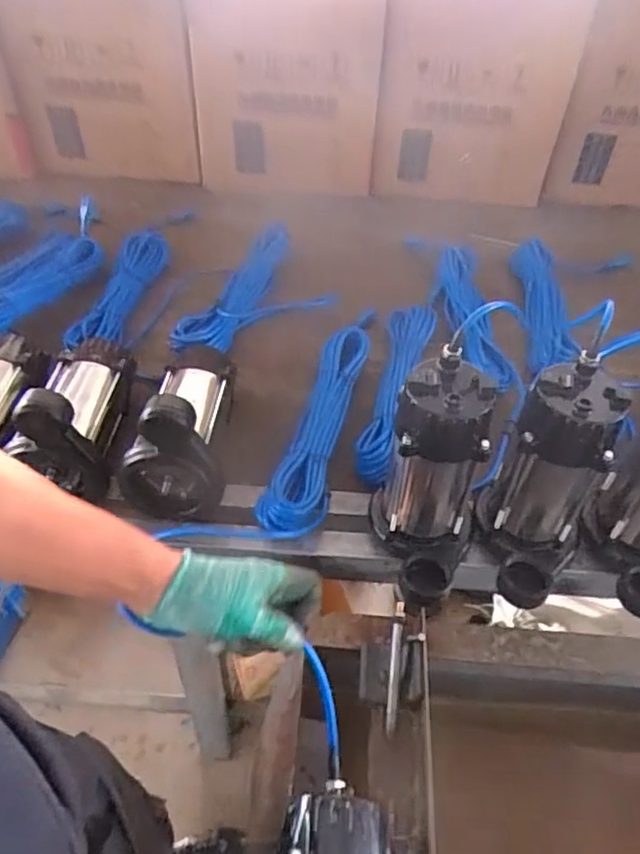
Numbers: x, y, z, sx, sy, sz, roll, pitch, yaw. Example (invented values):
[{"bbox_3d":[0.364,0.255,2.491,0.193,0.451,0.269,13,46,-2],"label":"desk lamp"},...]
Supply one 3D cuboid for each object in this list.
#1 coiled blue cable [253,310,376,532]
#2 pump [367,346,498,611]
[{"bbox_3d":[0.002,-0.019,0.857,0.076,0.045,0.396,11,48,8],"label":"coiled blue cable"},{"bbox_3d":[0.115,0.059,0.654,0.116,0.228,0.147,15,48,12],"label":"pump"}]

